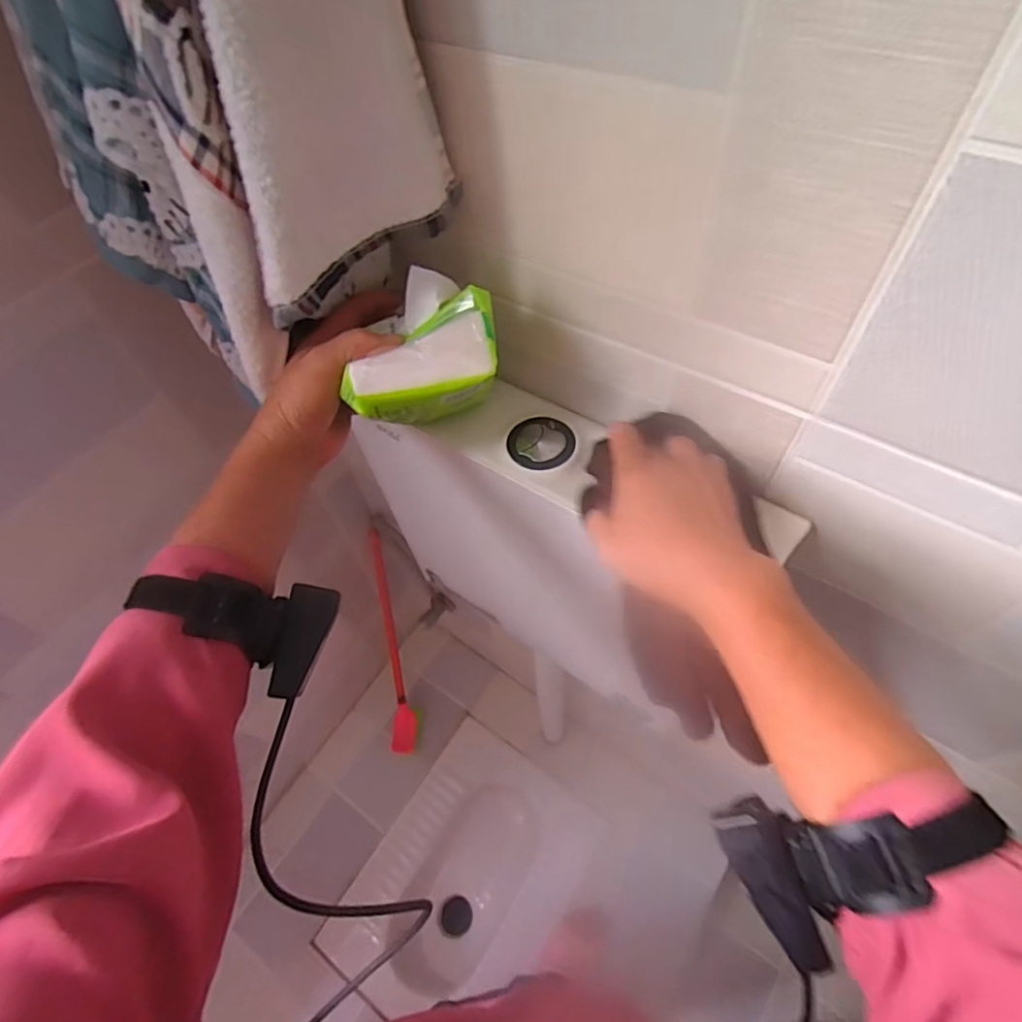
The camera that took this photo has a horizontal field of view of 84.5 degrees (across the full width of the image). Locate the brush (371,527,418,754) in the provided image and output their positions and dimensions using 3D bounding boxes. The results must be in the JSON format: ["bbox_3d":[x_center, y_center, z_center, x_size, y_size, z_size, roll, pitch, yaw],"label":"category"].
[{"bbox_3d":[-0.251,0.282,1.182,0.046,0.542,0.079,-4,22,-3],"label":"brush"}]

